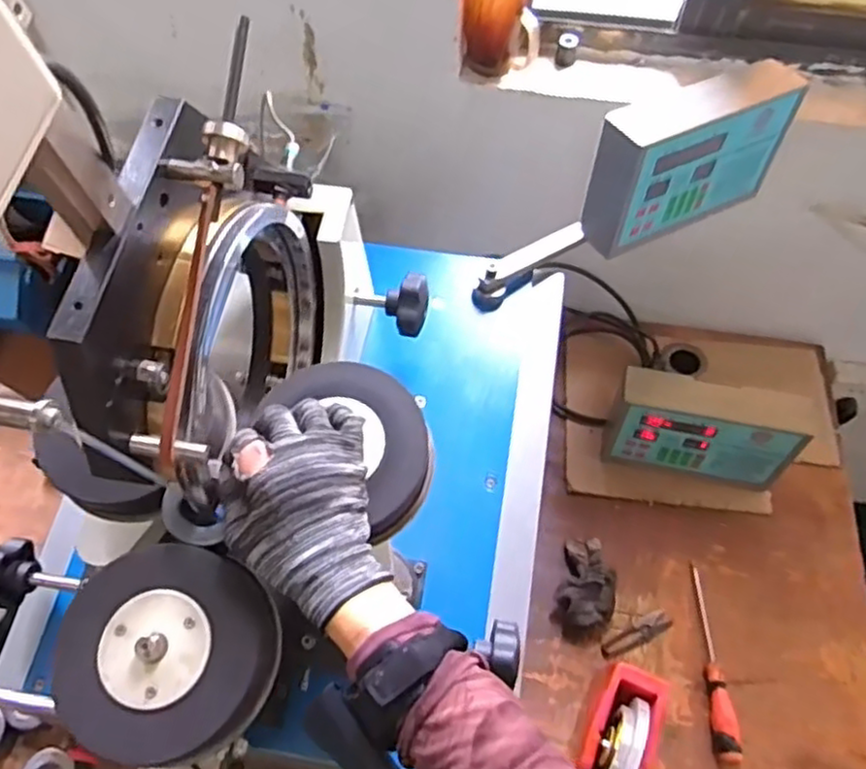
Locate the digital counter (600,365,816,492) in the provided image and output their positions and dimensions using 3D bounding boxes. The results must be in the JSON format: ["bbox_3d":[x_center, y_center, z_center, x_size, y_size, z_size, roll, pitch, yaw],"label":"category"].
[{"bbox_3d":[0.350,0.061,0.907,0.227,0.162,0.065,10,58,6],"label":"digital counter"}]

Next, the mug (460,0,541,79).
[{"bbox_3d":[0.078,-0.417,0.788,0.086,0.121,0.082,6,58,4],"label":"mug"}]

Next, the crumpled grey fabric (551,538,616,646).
[{"bbox_3d":[0.192,0.251,0.849,0.073,0.056,0.119,15,59,9],"label":"crumpled grey fabric"}]

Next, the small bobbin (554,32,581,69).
[{"bbox_3d":[0.162,-0.405,0.833,0.024,0.031,0.026,10,58,6],"label":"small bobbin"}]

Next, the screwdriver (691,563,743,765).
[{"bbox_3d":[0.336,0.322,0.814,0.026,0.028,0.220,4,58,3],"label":"screwdriver"}]

